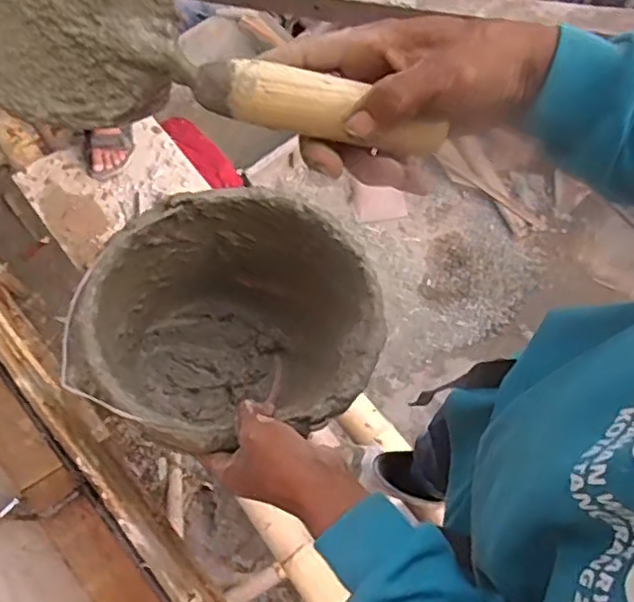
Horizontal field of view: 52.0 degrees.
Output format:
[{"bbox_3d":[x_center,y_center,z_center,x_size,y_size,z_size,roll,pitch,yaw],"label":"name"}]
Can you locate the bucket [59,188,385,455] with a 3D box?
[{"bbox_3d":[-0.064,0.032,0.605,0.221,0.200,0.225,1,70,-2],"label":"bucket"}]

